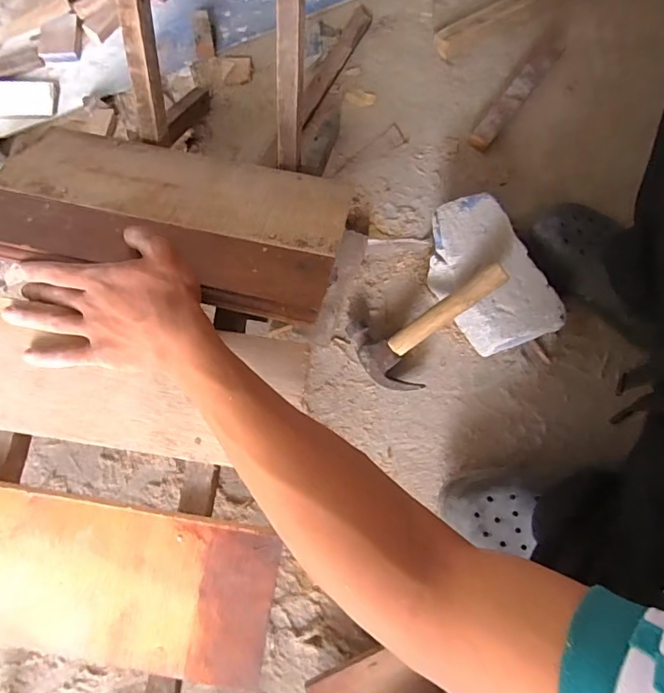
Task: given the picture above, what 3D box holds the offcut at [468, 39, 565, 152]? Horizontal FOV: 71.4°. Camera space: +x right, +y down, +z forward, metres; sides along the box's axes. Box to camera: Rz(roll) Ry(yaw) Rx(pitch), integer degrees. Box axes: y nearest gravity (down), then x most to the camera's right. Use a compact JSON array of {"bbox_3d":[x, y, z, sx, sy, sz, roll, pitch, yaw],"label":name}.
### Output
[{"bbox_3d":[0.296,-0.409,0.743,0.038,0.018,0.235,37,79,8],"label":"offcut"}]

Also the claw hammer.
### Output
[{"bbox_3d":[0.135,-0.031,0.615,0.215,0.043,0.124,-35,79,15],"label":"claw hammer"}]

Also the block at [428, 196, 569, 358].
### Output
[{"bbox_3d":[0.207,-0.093,0.643,0.116,0.080,0.208,-28,78,-7],"label":"block"}]

